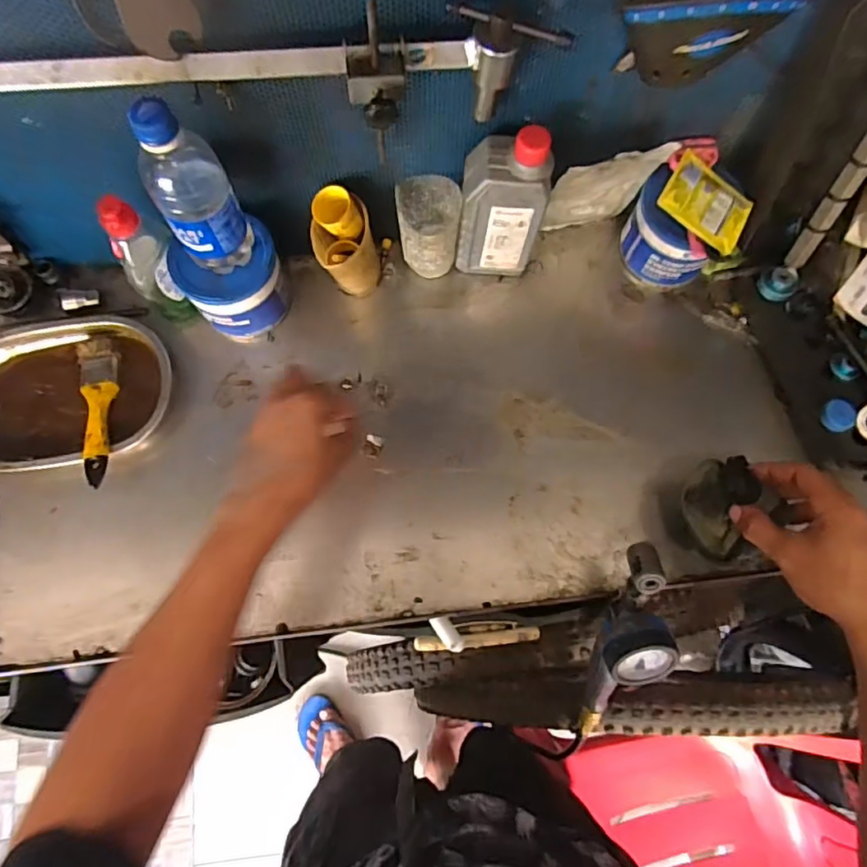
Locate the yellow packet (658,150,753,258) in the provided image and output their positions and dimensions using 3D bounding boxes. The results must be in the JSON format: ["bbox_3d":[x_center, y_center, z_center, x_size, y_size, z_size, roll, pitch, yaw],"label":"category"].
[{"bbox_3d":[0.269,-0.227,0.552,0.088,0.007,0.077,33,73,-7],"label":"yellow packet"}]

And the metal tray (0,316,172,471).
[{"bbox_3d":[-0.393,-0.046,0.600,0.219,0.033,0.161,-10,74,-2],"label":"metal tray"}]

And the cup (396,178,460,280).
[{"bbox_3d":[-0.004,-0.215,0.619,0.065,0.110,0.073,0,74,0],"label":"cup"}]

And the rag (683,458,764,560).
[{"bbox_3d":[0.251,0.065,0.496,0.046,0.045,0.084,-3,74,0],"label":"rag"}]

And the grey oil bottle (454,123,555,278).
[{"bbox_3d":[0.070,-0.224,0.579,0.085,0.193,0.049,10,74,3],"label":"grey oil bottle"}]

